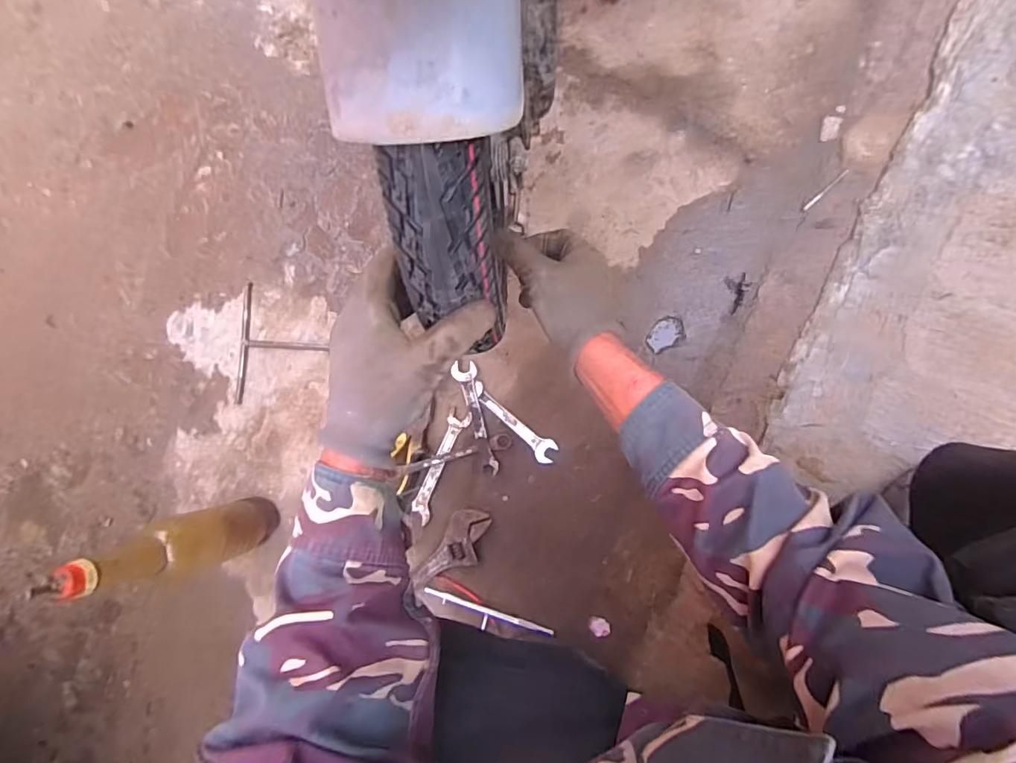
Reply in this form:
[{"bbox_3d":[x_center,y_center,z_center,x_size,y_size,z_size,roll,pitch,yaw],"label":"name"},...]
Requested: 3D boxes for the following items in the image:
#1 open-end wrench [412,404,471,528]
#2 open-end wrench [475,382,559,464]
[{"bbox_3d":[-0.096,0.120,0.726,0.031,0.007,0.168,22,96,7],"label":"open-end wrench"},{"bbox_3d":[0.008,0.055,0.704,0.143,0.007,0.029,42,98,5],"label":"open-end wrench"}]

